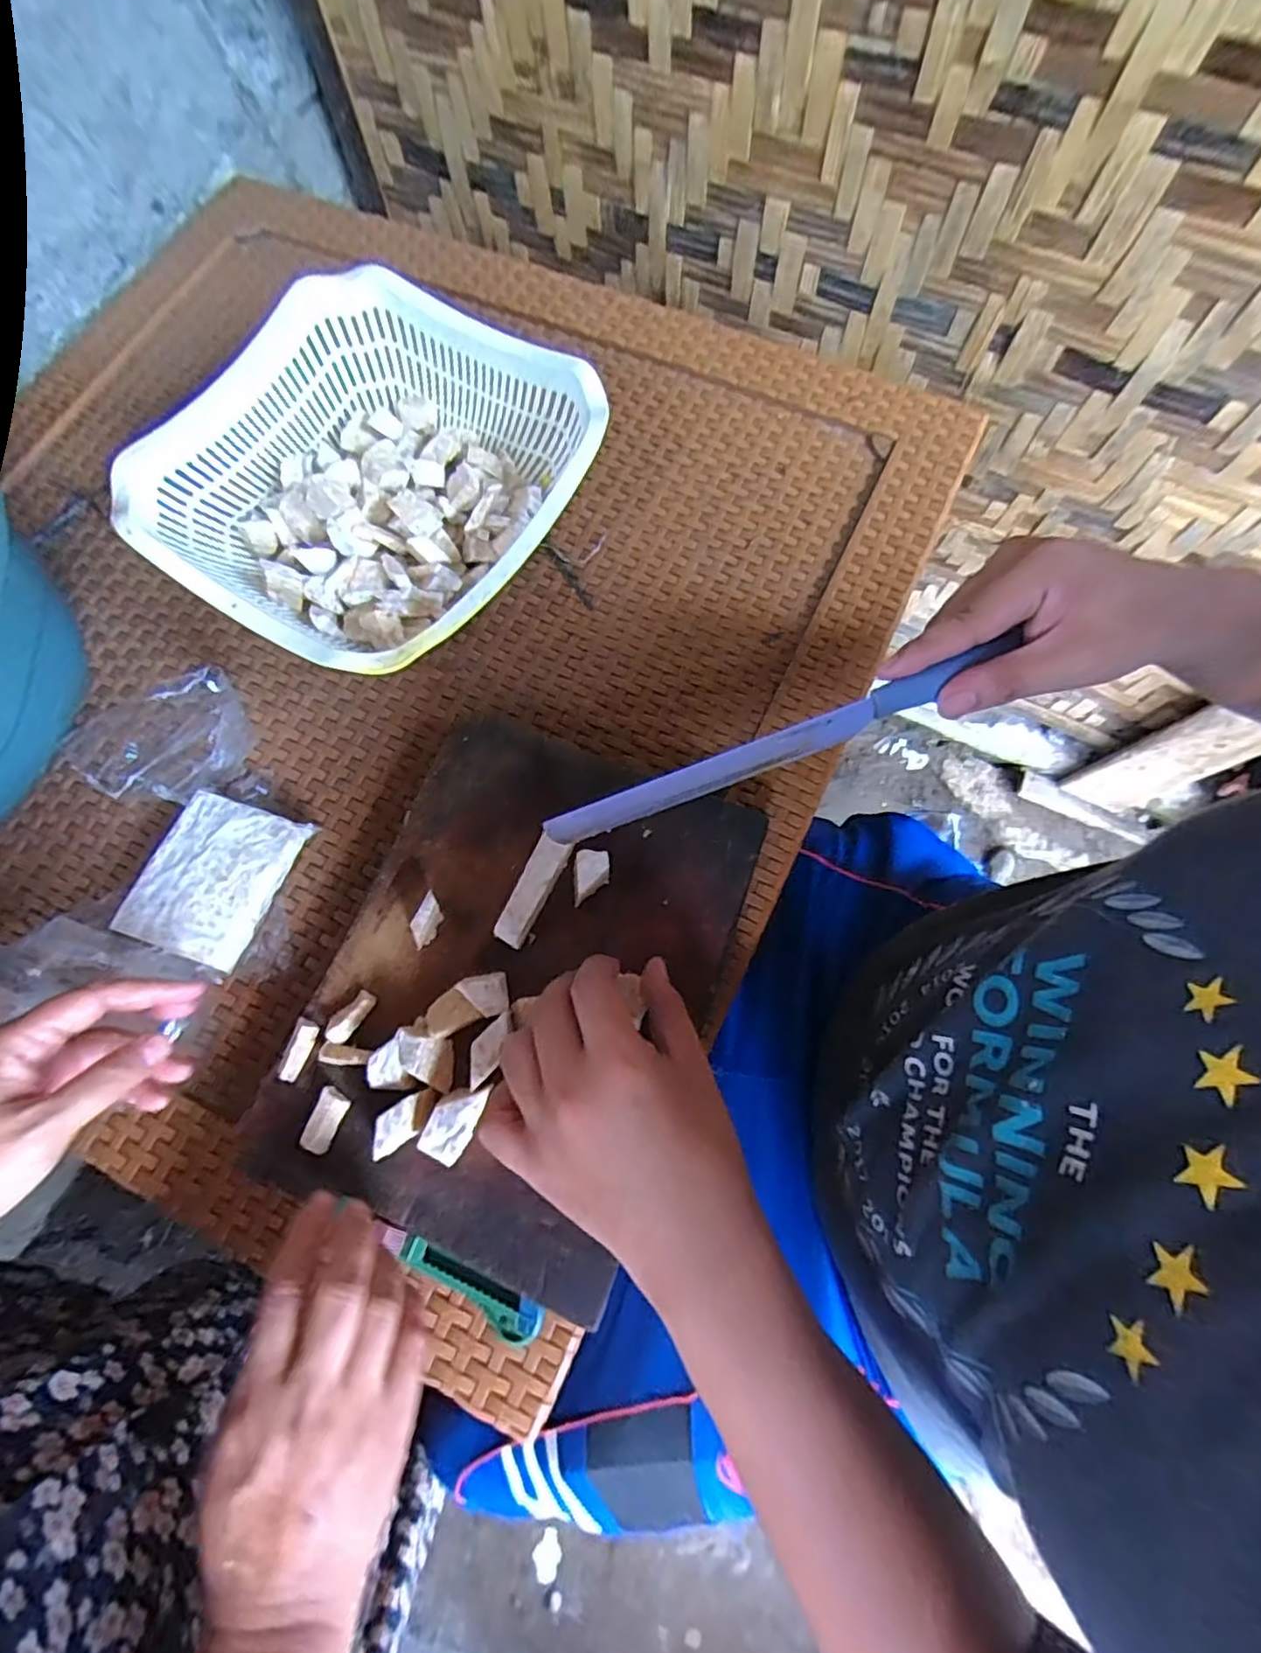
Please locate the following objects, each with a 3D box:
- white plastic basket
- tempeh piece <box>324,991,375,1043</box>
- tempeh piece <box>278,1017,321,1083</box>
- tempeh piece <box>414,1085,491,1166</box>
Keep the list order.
[{"bbox_3d":[-0.183,-0.246,0.485,0.270,0.092,0.279,29,77,10],"label":"white plastic basket"},{"bbox_3d":[-0.170,0.115,0.390,0.015,0.005,0.033,35,65,11],"label":"tempeh piece"},{"bbox_3d":[-0.198,0.133,0.383,0.014,0.007,0.034,16,75,7],"label":"tempeh piece"},{"bbox_3d":[-0.095,0.163,0.361,0.025,0.028,0.043,24,76,9],"label":"tempeh piece"}]

